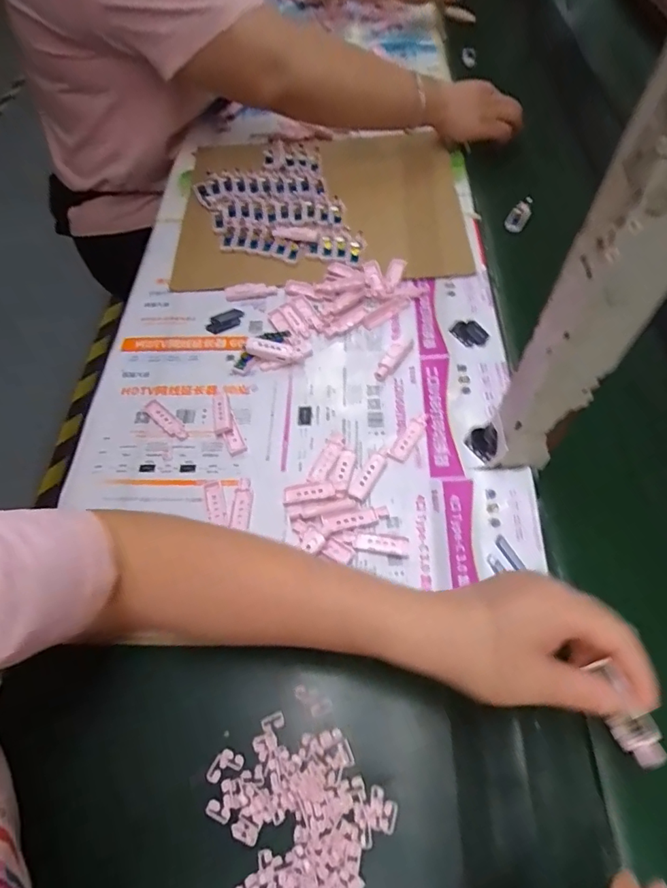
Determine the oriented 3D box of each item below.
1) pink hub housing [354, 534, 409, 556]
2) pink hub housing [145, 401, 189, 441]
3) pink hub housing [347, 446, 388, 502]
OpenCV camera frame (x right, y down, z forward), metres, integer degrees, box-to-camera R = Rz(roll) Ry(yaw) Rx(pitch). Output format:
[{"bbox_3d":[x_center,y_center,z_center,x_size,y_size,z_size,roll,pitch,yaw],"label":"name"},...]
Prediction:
[{"bbox_3d":[0.038,0.079,0.396,0.042,0.004,0.014,6,58,4],"label":"pink hub housing"},{"bbox_3d":[-0.155,-0.022,0.466,0.054,0.004,0.016,37,65,21],"label":"pink hub housing"},{"bbox_3d":[0.031,0.023,0.427,0.017,0.004,0.057,25,62,16],"label":"pink hub housing"}]

